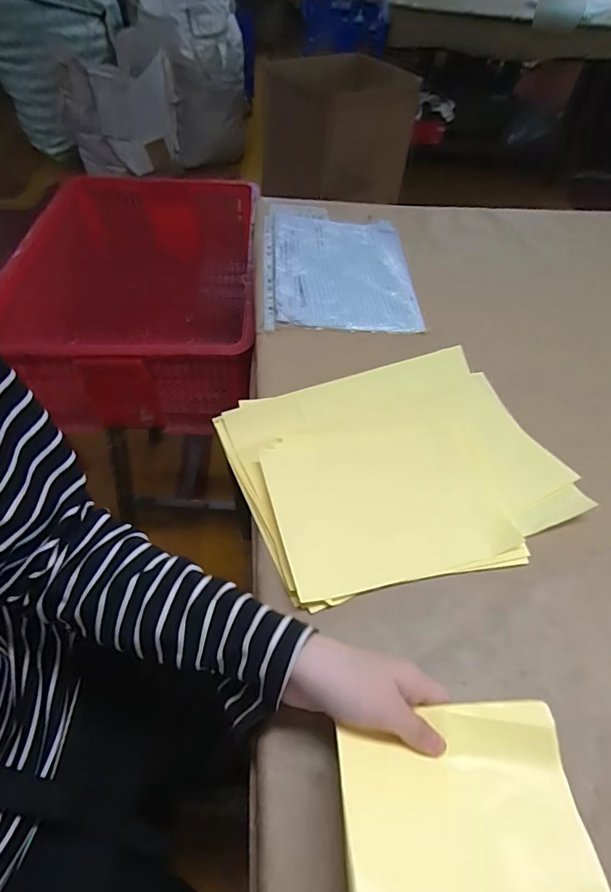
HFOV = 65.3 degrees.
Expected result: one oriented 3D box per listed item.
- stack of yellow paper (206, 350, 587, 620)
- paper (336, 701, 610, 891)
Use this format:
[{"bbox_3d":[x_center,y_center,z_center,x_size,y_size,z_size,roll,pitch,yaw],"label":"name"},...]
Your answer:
[{"bbox_3d":[0.095,0.017,0.490,0.312,0.034,0.243,-16,53,-15],"label":"stack of yellow paper"},{"bbox_3d":[0.098,0.225,0.299,0.150,0.016,0.109,-1,50,-4],"label":"paper"}]

